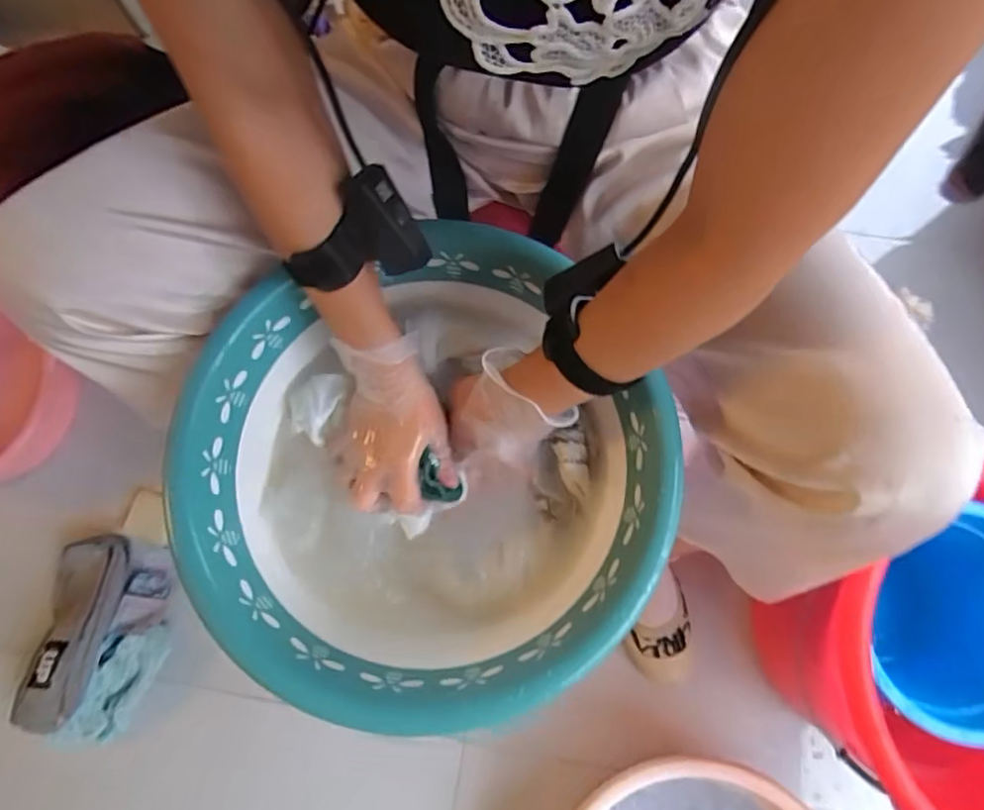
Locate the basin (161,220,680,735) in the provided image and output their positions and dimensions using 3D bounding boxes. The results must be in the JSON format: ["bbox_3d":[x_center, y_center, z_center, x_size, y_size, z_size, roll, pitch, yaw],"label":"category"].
[{"bbox_3d":[-0.051,0.053,0.453,0.356,0.110,0.338,0,75,1],"label":"basin"}]

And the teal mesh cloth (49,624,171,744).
[{"bbox_3d":[-0.464,0.346,0.700,0.069,0.048,0.141,17,76,5],"label":"teal mesh cloth"}]

